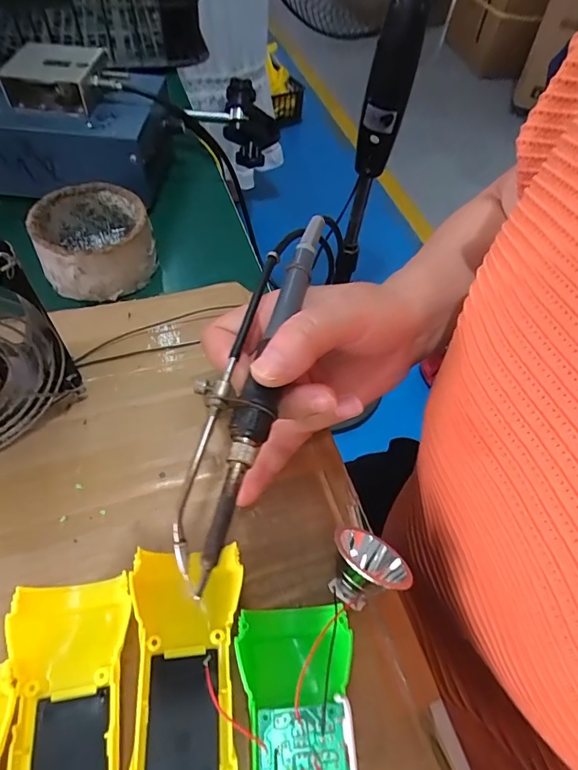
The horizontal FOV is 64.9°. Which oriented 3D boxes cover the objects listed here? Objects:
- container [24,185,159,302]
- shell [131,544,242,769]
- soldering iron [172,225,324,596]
[{"bbox_3d":[-0.152,-0.117,0.356,0.083,0.038,0.087,2,56,-3],"label":"container"},{"bbox_3d":[-0.044,0.156,0.190,0.047,0.030,0.157,-2,57,-6],"label":"shell"},{"bbox_3d":[-0.019,-0.011,0.229,0.035,0.021,0.201,14,62,4],"label":"soldering iron"}]

